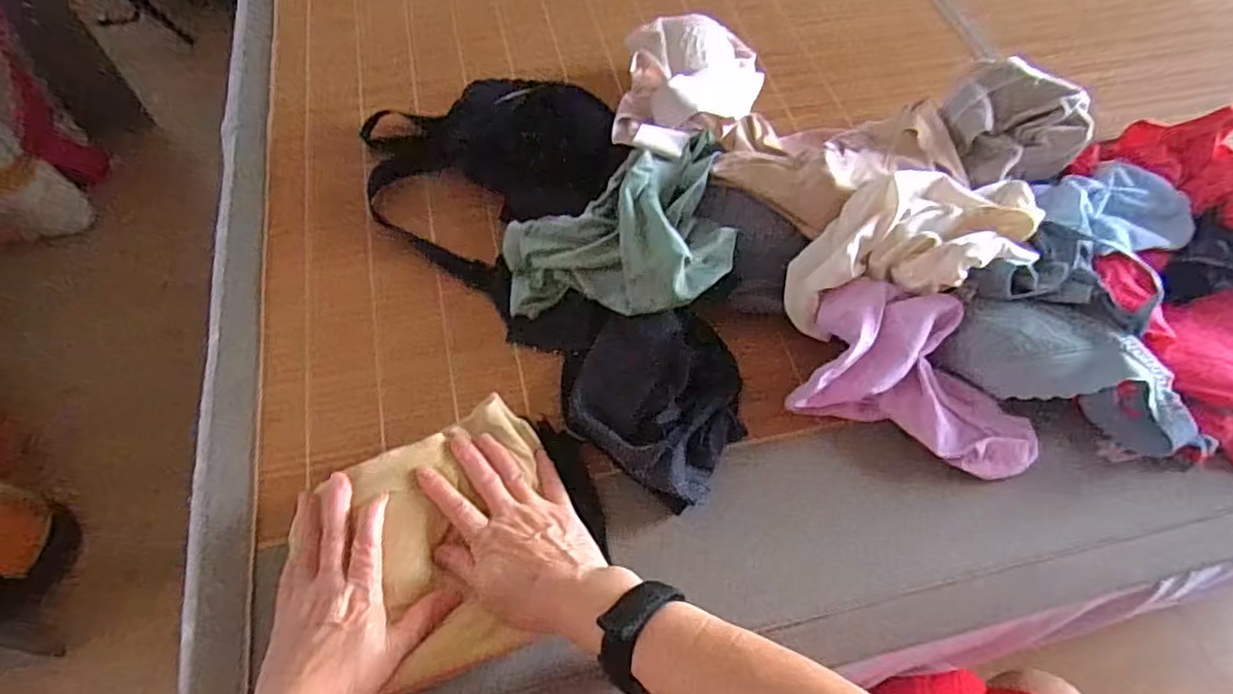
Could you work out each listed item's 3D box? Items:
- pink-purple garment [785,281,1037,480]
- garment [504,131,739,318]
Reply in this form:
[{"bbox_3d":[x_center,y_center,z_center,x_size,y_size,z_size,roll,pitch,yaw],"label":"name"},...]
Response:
[{"bbox_3d":[0.255,0.021,0.532,0.190,0.066,0.116,17,58,9],"label":"pink-purple garment"},{"bbox_3d":[0.000,-0.113,0.600,0.198,0.075,0.194,-3,57,-4],"label":"garment"}]

